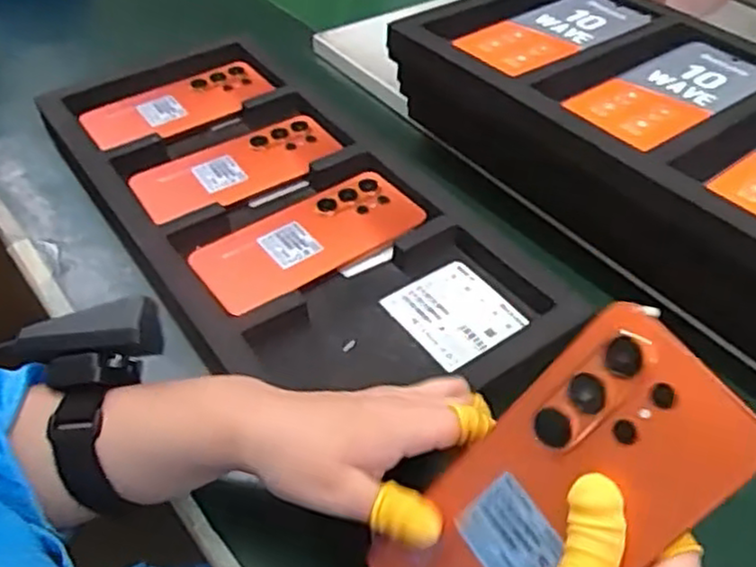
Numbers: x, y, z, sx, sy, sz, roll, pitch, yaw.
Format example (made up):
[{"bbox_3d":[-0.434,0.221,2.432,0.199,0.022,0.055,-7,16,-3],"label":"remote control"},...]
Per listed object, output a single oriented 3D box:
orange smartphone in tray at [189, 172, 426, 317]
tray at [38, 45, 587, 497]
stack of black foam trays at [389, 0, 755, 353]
[{"bbox_3d":[-0.049,-0.034,0.532,0.169,0.012,0.089,-28,52,-26],"label":"orange smartphone in tray"},{"bbox_3d":[-0.086,-0.060,0.557,0.208,0.033,0.475,-27,52,-26],"label":"tray"},{"bbox_3d":[0.243,-0.076,0.520,0.220,0.105,0.487,-29,53,-28],"label":"stack of black foam trays"}]

